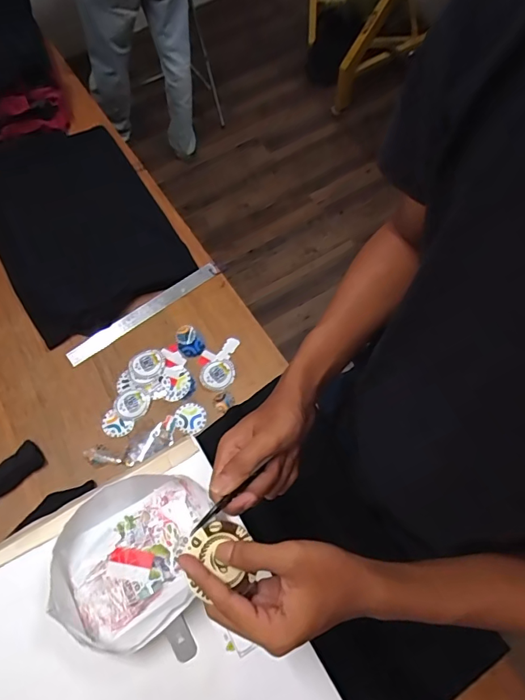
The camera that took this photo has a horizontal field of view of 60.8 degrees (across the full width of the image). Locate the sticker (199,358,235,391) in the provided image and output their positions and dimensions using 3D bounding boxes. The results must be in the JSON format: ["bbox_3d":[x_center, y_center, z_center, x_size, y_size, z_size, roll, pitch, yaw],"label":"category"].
[{"bbox_3d":[-0.080,0.045,0.809,0.063,0.004,0.060,-1,66,2],"label":"sticker"}]

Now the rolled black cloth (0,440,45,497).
[{"bbox_3d":[-0.425,0.208,0.740,0.126,0.025,0.051,-41,70,-15],"label":"rolled black cloth"}]

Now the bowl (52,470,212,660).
[{"bbox_3d":[-0.153,0.233,0.515,0.155,0.052,0.183,12,67,8],"label":"bowl"}]

